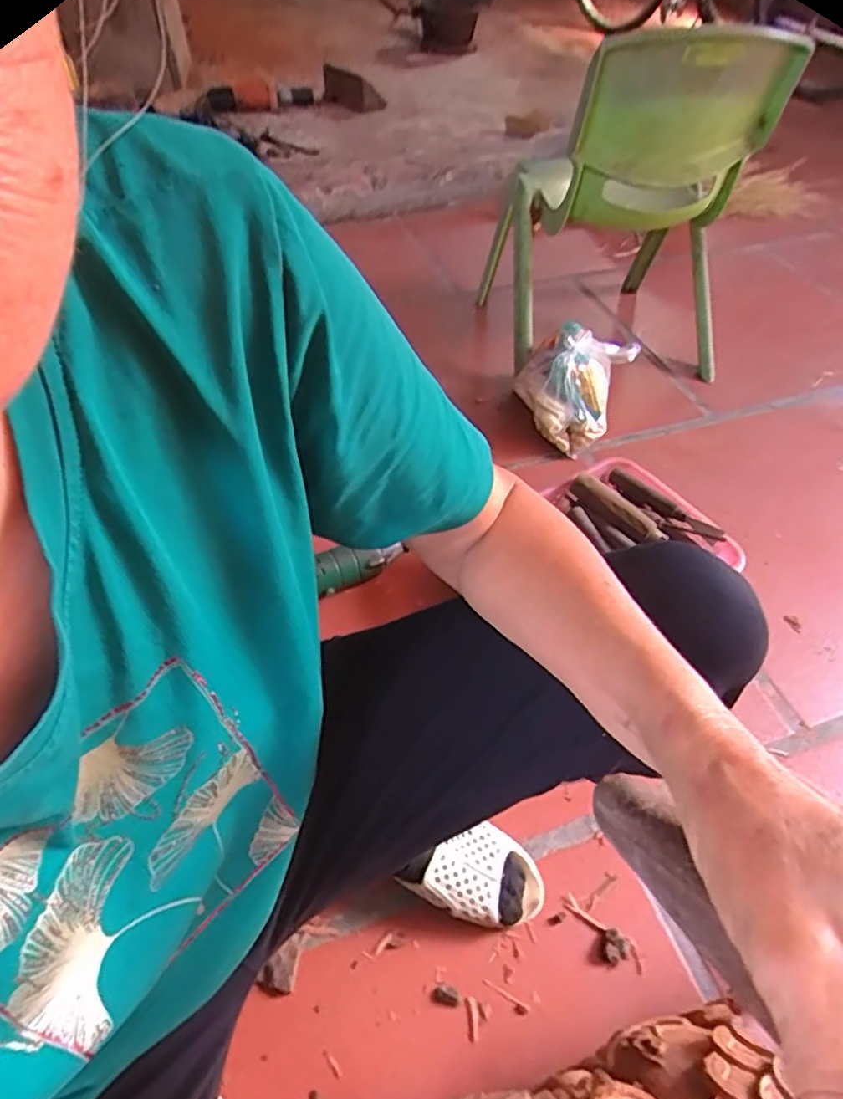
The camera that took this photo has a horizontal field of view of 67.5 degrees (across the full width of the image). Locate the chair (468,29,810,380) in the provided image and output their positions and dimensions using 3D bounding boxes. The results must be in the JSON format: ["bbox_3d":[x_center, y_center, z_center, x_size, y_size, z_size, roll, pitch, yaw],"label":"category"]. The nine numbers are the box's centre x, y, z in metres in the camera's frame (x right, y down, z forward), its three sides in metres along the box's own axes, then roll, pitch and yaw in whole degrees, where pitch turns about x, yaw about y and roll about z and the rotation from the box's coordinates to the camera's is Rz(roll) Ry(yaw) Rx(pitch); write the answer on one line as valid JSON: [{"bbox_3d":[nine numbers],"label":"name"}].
[{"bbox_3d":[0.325,-0.506,0.960,0.341,0.476,0.427,-8,51,-8],"label":"chair"}]

